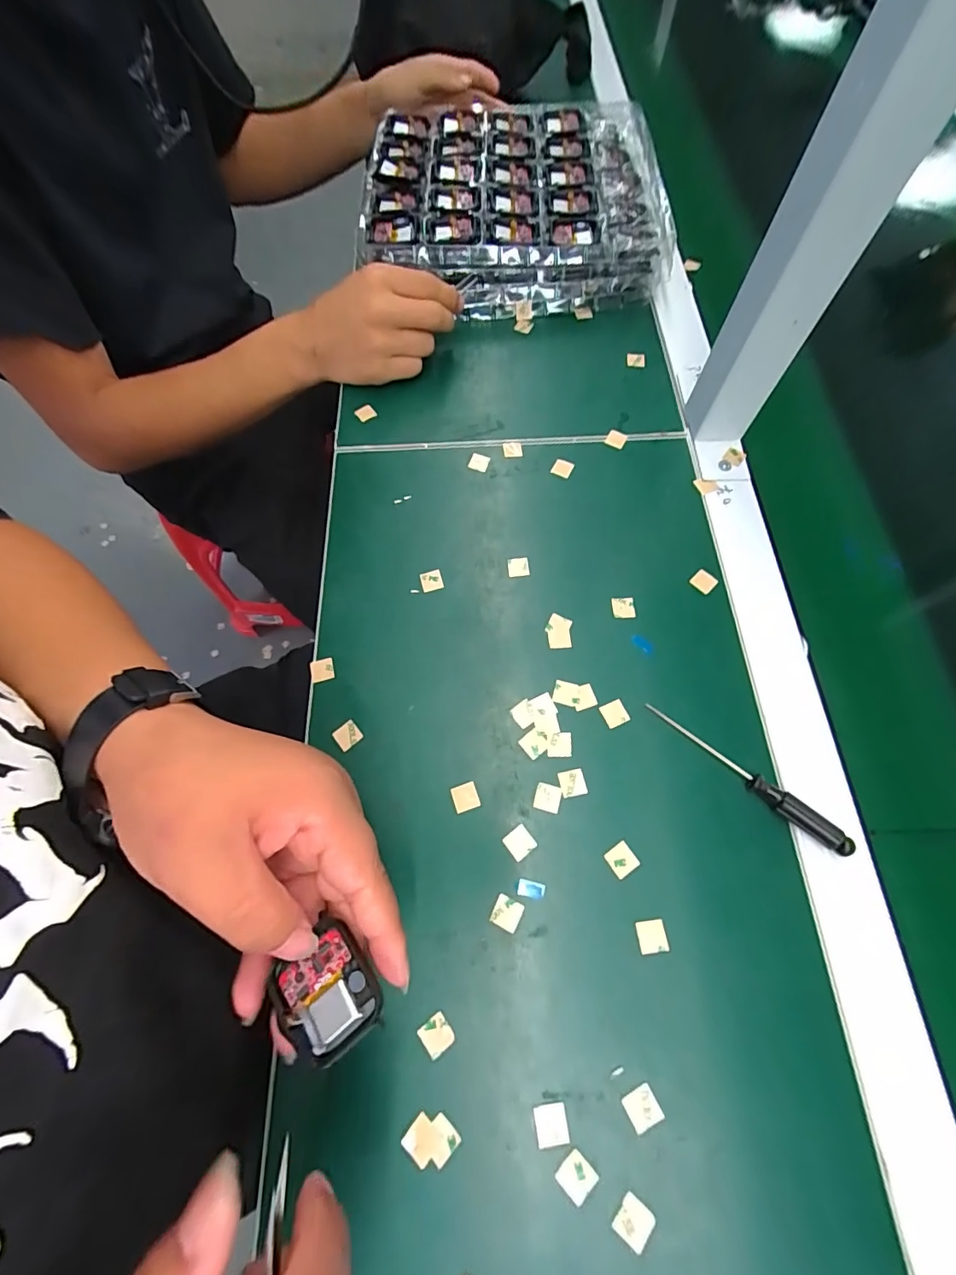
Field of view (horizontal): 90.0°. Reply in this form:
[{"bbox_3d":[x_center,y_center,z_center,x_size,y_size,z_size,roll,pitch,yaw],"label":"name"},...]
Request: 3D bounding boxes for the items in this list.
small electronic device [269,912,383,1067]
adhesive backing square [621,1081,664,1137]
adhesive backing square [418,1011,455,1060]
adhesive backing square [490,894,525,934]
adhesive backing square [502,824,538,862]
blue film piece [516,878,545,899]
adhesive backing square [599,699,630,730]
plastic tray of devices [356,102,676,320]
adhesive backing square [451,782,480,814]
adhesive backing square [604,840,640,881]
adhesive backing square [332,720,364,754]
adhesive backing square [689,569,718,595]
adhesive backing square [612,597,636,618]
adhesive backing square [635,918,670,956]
[{"bbox_3d":[-0.060,0.143,0.190,0.038,0.006,0.041,-41,71,-13],"label":"small electronic device"},{"bbox_3d":[0.082,0.236,0.239,0.016,0.004,0.016,-26,70,-9],"label":"adhesive backing square"},{"bbox_3d":[-0.022,0.210,0.252,0.015,0.004,0.016,-36,71,-16],"label":"adhesive backing square"},{"bbox_3d":[0.017,0.158,0.273,0.015,0.004,0.016,23,72,11],"label":"adhesive backing square"},{"bbox_3d":[0.025,0.123,0.287,0.016,0.004,0.016,-35,71,-15],"label":"adhesive backing square"},{"bbox_3d":[0.030,0.145,0.275,0.016,0.004,0.008,9,68,7],"label":"blue film piece"},{"bbox_3d":[0.090,0.051,0.315,0.016,0.004,0.016,-25,75,-3],"label":"adhesive backing square"},{"bbox_3d":[0.035,-0.439,0.487,0.289,0.061,0.271,4,68,4],"label":"plastic tray of devices"},{"bbox_3d":[-0.008,0.099,0.296,0.015,0.004,0.015,-18,68,-5],"label":"adhesive backing square"},{"bbox_3d":[0.085,0.131,0.282,0.015,0.004,0.016,-32,72,-12],"label":"adhesive backing square"},{"bbox_3d":[-0.086,0.064,0.313,0.016,0.004,0.016,-43,72,-14],"label":"adhesive backing square"},{"bbox_3d":[0.166,-0.041,0.351,0.016,0.004,0.016,39,75,7],"label":"adhesive backing square"},{"bbox_3d":[0.105,-0.021,0.345,0.016,0.004,0.015,-2,77,-2],"label":"adhesive backing square"},{"bbox_3d":[0.097,0.167,0.267,0.016,0.004,0.016,-8,65,1],"label":"adhesive backing square"}]

